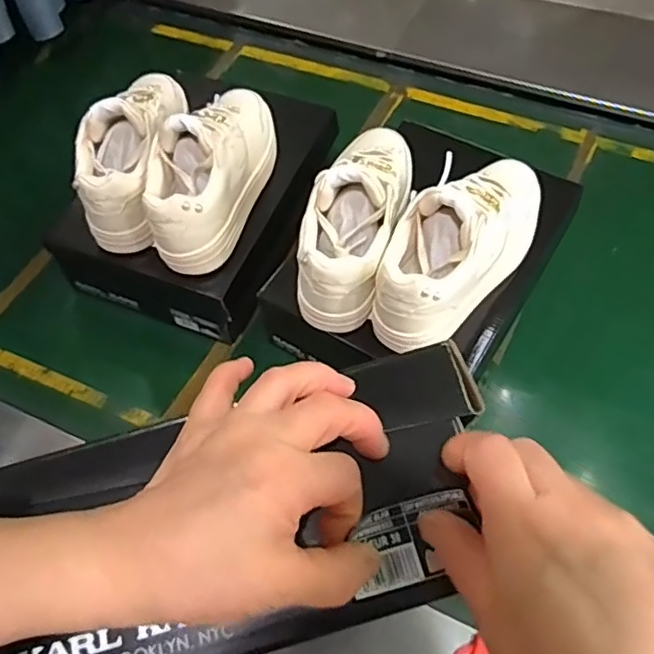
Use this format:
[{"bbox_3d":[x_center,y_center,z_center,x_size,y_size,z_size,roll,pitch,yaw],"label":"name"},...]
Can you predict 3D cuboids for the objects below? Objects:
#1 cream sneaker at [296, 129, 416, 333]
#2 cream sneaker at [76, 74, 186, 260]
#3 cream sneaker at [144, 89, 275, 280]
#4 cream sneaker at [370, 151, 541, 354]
[{"bbox_3d":[0.034,-0.134,0.608,0.087,0.110,0.253,11,60,9],"label":"cream sneaker"},{"bbox_3d":[-0.218,-0.215,0.675,0.093,0.111,0.240,-2,59,1],"label":"cream sneaker"},{"bbox_3d":[-0.122,-0.187,0.655,0.091,0.110,0.240,15,61,11],"label":"cream sneaker"},{"bbox_3d":[0.137,-0.094,0.580,0.089,0.106,0.241,38,67,22],"label":"cream sneaker"}]

